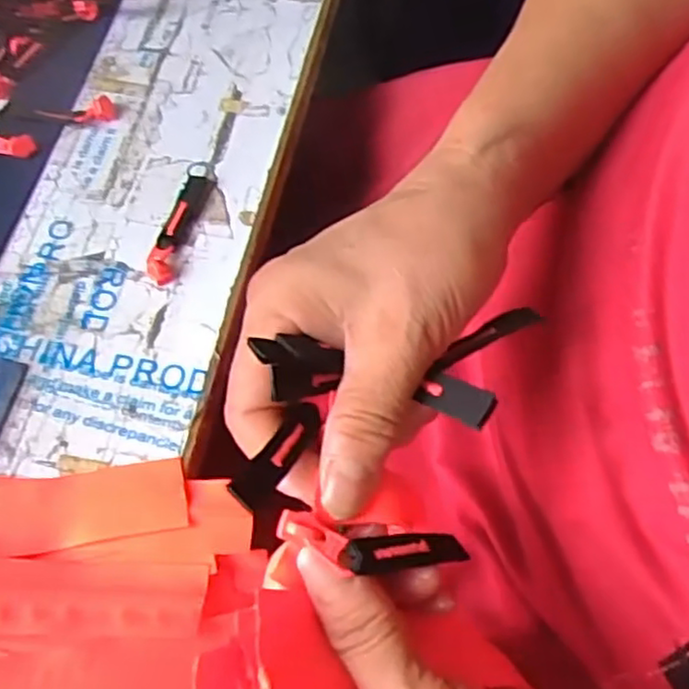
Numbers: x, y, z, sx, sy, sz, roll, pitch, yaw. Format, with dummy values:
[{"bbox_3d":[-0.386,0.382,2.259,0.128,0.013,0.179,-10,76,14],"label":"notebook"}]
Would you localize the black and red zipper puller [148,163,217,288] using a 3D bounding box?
[{"bbox_3d":[-0.086,-0.066,0.372,0.016,0.006,0.076,11,67,5],"label":"black and red zipper puller"}]

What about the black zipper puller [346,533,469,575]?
[{"bbox_3d":[0.021,0.066,0.227,0.047,0.006,0.011,9,60,-37],"label":"black zipper puller"}]

